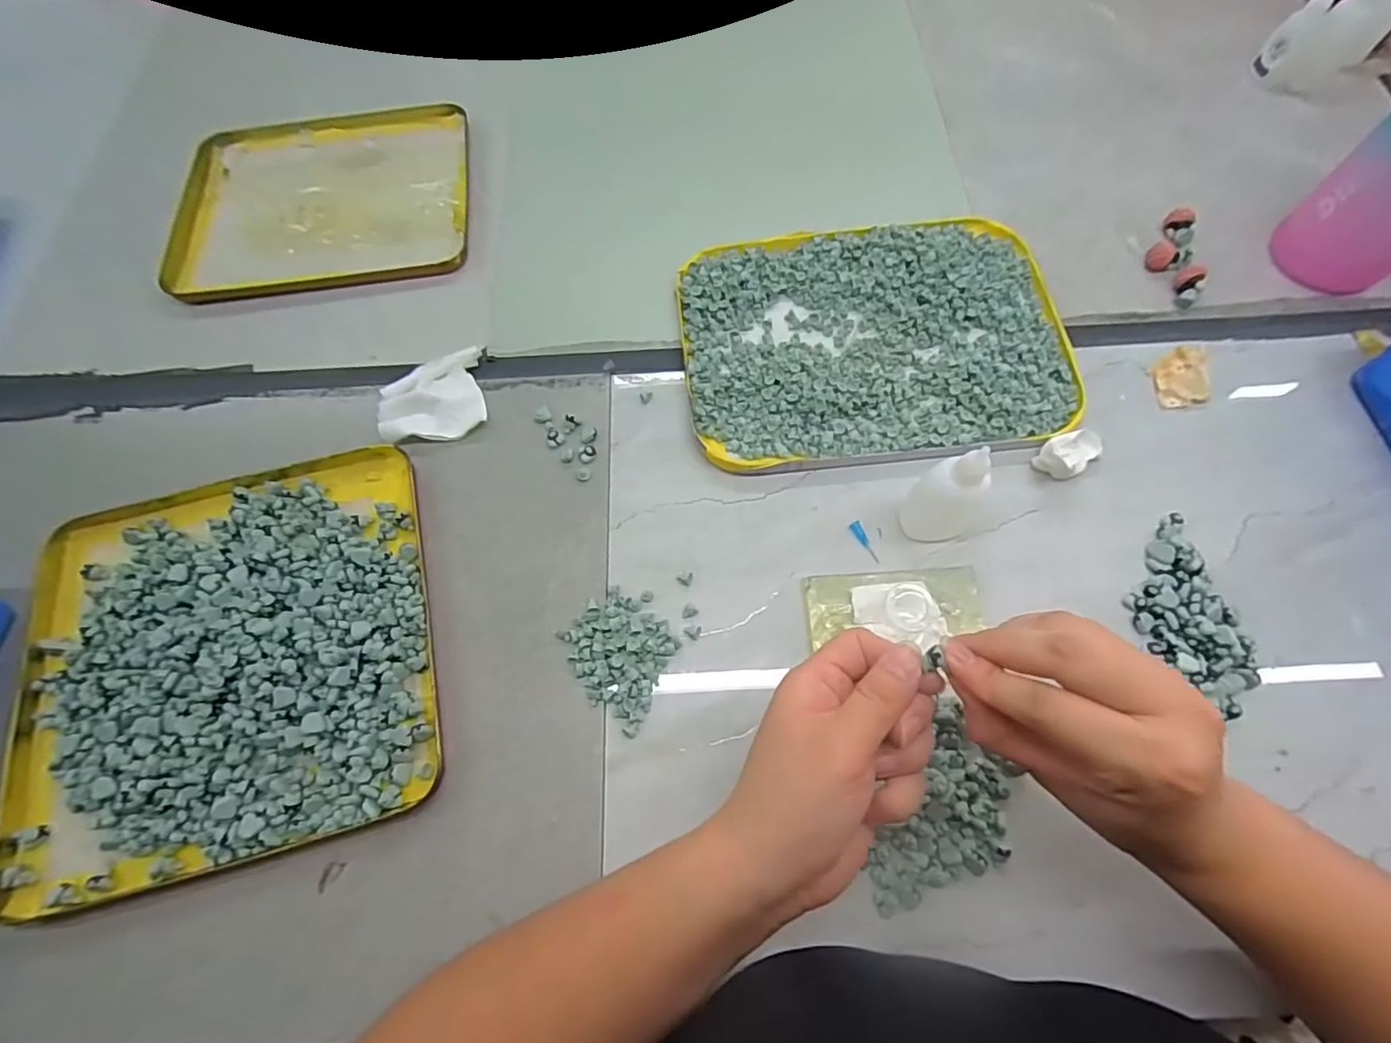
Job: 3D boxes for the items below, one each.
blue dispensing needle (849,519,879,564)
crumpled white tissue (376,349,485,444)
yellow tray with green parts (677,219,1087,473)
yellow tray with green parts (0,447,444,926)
[{"bbox_3d":[0.111,0.013,0.391,0.007,0.006,0.030,-30,69,-12],"label":"blue dispensing needle"},{"bbox_3d":[-0.195,-0.091,0.440,0.074,0.010,0.073,-15,66,-4],"label":"crumpled white tissue"},{"bbox_3d":[0.129,-0.138,0.441,0.270,0.016,0.199,-6,66,0],"label":"yellow tray with green parts"},{"bbox_3d":[-0.284,0.075,0.364,0.241,0.025,0.238,-14,66,-4],"label":"yellow tray with green parts"}]

